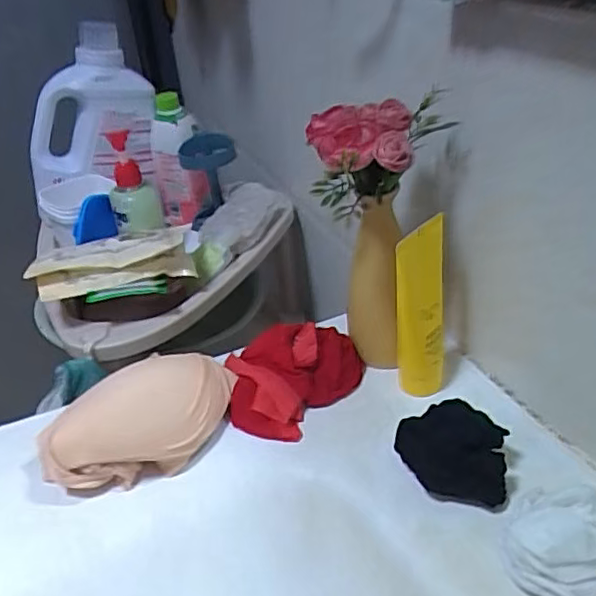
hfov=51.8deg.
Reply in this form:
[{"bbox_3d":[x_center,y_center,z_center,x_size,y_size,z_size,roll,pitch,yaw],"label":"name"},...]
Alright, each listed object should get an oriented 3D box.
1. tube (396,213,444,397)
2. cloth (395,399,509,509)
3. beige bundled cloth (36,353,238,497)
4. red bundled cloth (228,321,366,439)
[{"bbox_3d":[0.099,0.013,0.496,0.044,0.153,0.035,4,36,8],"label":"tube"},{"bbox_3d":[0.113,0.111,0.451,0.080,0.043,0.063,10,37,16],"label":"cloth"},{"bbox_3d":[-0.128,0.100,0.510,0.102,0.059,0.158,26,44,33],"label":"beige bundled cloth"},{"bbox_3d":[-0.007,0.065,0.542,0.092,0.051,0.123,28,45,35],"label":"red bundled cloth"}]

